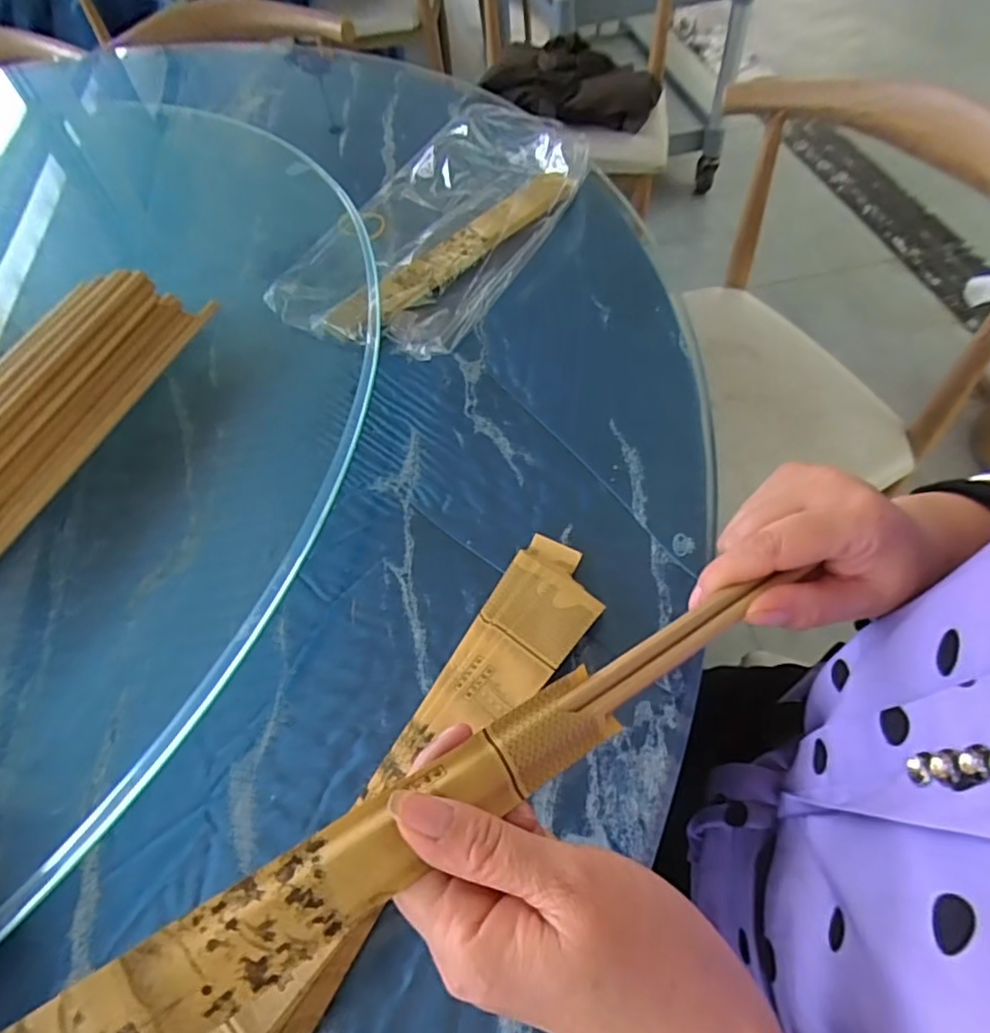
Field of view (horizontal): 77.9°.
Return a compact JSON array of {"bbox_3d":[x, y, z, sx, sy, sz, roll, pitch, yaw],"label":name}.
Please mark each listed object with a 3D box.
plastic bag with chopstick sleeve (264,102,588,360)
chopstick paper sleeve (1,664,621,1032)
[{"bbox_3d":[-0.050,-0.250,0.518,0.186,0.044,0.296,20,61,17],"label":"plastic bag with chopstick sleeve"},{"bbox_3d":[-0.070,0.123,0.182,0.254,0.019,0.028,-27,59,-19],"label":"chopstick paper sleeve"}]

